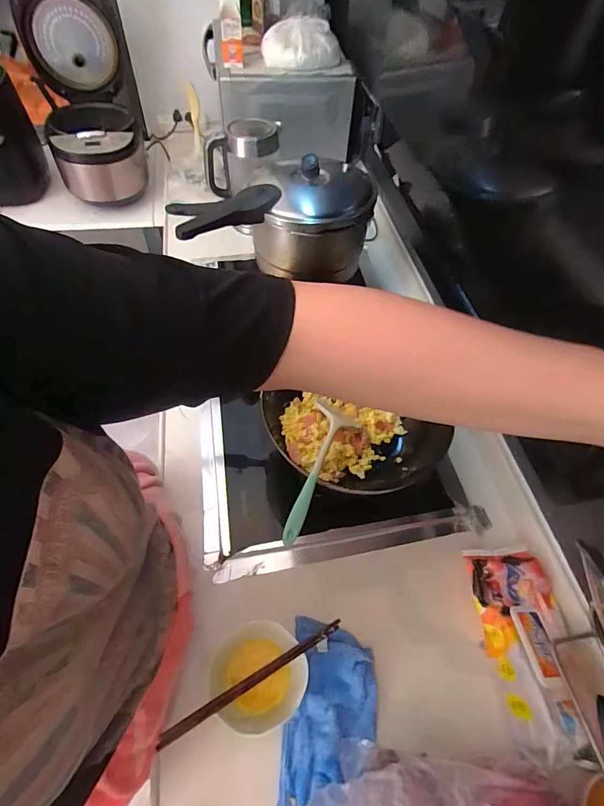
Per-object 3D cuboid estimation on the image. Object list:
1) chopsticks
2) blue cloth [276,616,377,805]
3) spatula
[{"bbox_3d":[-0.058,0.345,0.519,0.244,0.015,0.013,-24,59,-19],"label":"chopsticks"},{"bbox_3d":[0.036,0.421,0.531,0.115,0.035,0.246,7,54,2],"label":"blue cloth"},{"bbox_3d":[0.026,0.075,0.601,0.075,0.039,0.306,17,34,8],"label":"spatula"}]

